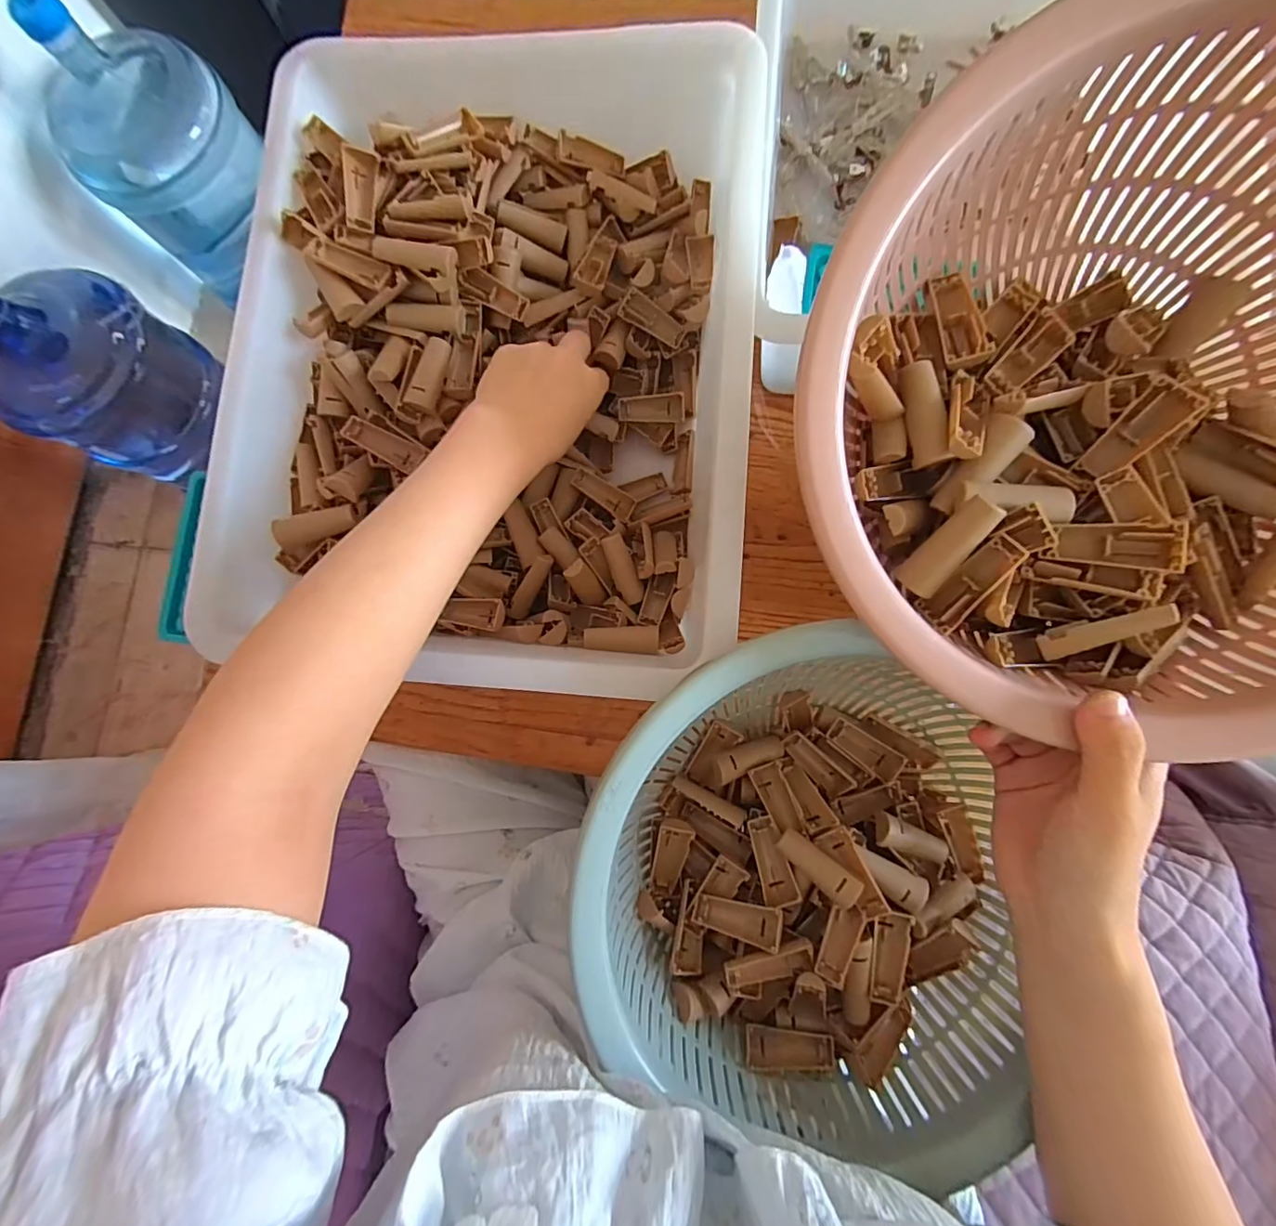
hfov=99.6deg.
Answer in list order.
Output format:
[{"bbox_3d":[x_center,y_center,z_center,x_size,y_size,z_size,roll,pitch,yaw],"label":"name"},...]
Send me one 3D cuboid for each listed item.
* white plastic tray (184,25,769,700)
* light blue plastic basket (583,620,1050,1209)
[{"bbox_3d":[-0.078,-0.175,0.383,0.343,0.113,0.463,4,83,4],"label":"white plastic tray"},{"bbox_3d":[0.095,0.151,0.307,0.250,0.110,0.232,40,87,7],"label":"light blue plastic basket"}]

